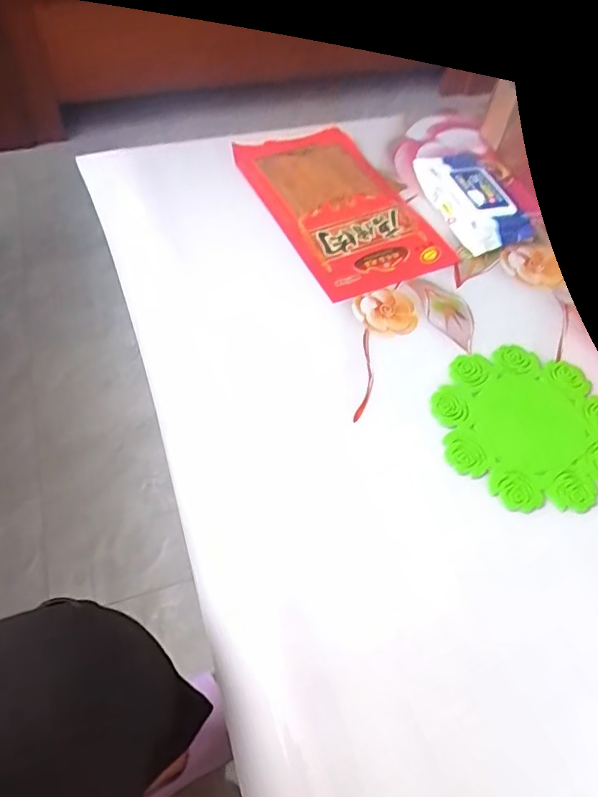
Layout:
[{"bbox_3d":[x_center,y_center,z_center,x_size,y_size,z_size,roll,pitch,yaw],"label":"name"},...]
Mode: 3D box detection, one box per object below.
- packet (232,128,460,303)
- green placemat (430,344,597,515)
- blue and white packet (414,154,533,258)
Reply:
[{"bbox_3d":[0.040,-0.246,0.676,0.169,0.014,0.296,-20,59,-17],"label":"packet"},{"bbox_3d":[0.211,0.022,0.512,0.163,0.006,0.171,2,55,-3],"label":"green placemat"},{"bbox_3d":[0.213,-0.253,0.695,0.090,0.030,0.183,-9,56,-10],"label":"blue and white packet"}]

